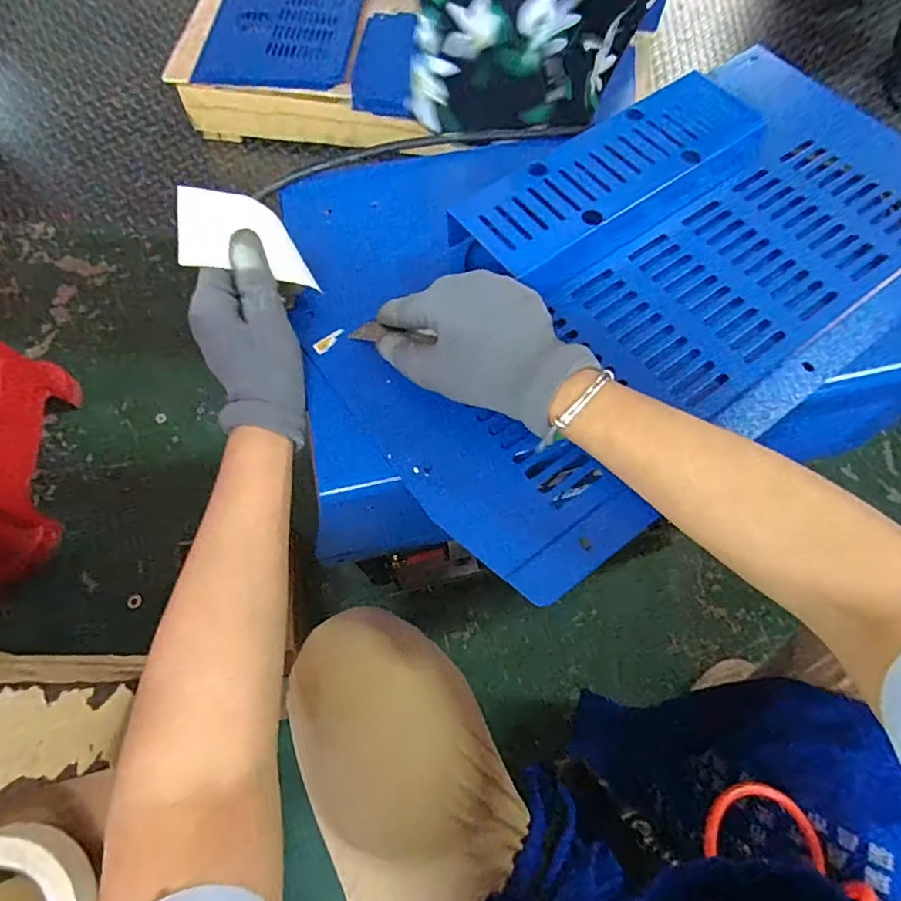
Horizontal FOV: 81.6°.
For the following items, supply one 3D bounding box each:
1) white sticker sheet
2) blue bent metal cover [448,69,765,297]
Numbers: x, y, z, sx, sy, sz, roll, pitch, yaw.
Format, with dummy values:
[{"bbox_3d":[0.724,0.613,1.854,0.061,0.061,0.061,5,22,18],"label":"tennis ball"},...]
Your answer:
[{"bbox_3d":[-0.144,-0.151,0.372,0.076,0.051,0.060,-11,68,-4],"label":"white sticker sheet"},{"bbox_3d":[0.130,-0.209,0.413,0.262,0.044,0.085,-33,71,-13],"label":"blue bent metal cover"}]

